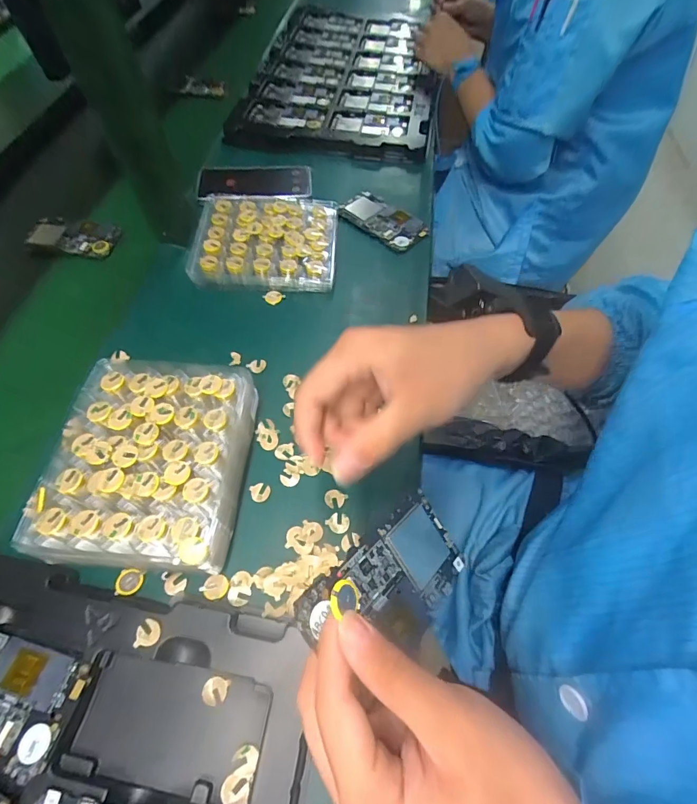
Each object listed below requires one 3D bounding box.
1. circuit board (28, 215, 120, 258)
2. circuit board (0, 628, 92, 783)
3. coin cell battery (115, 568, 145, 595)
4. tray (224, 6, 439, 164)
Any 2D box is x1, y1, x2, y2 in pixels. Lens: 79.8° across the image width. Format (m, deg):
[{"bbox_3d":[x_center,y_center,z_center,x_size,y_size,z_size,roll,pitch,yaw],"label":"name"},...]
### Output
[{"bbox_3d":[-0.376,-0.227,0.570,0.119,0.015,0.058,9,59,7],"label":"circuit board"},{"bbox_3d":[-0.248,0.202,0.292,0.122,0.012,0.065,12,61,8],"label":"circuit board"},{"bbox_3d":[-0.178,0.145,0.338,0.019,0.004,0.019,7,60,6],"label":"coin cell battery"},{"bbox_3d":[0.002,-0.625,0.789,0.327,0.035,0.537,7,59,5],"label":"tray"}]

